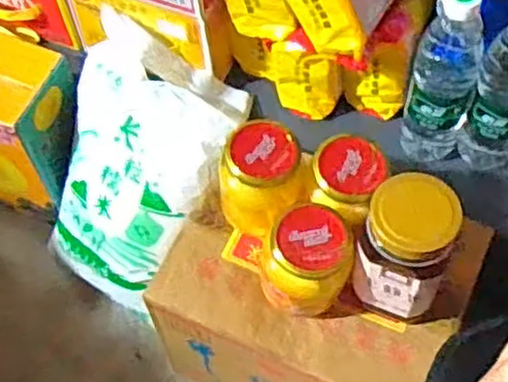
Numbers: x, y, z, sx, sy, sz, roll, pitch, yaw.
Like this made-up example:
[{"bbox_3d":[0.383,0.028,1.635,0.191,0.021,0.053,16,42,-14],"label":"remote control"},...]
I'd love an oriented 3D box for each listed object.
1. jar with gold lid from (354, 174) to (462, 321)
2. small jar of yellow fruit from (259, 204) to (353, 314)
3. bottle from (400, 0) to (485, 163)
[{"bbox_3d":[0.134,0.053,0.645,0.079,0.139,0.074,-1,60,2],"label":"jar with gold lid"},{"bbox_3d":[0.049,0.072,0.682,0.083,0.119,0.078,-1,60,2],"label":"small jar of yellow fruit"},{"bbox_3d":[0.196,-0.110,0.752,0.064,0.237,0.056,12,61,10],"label":"bottle"}]

